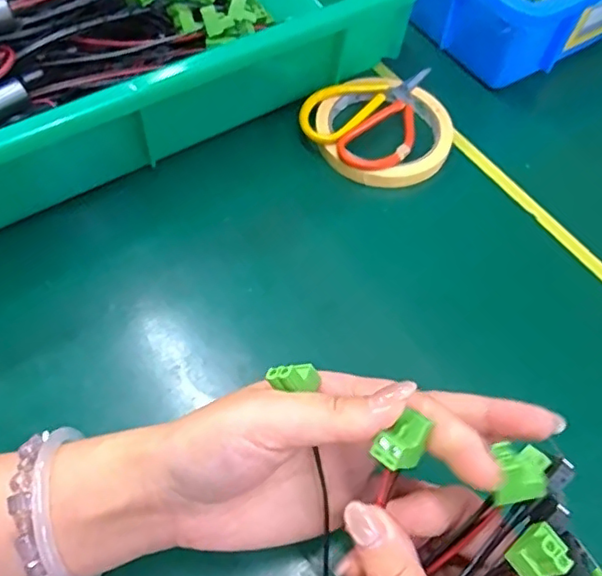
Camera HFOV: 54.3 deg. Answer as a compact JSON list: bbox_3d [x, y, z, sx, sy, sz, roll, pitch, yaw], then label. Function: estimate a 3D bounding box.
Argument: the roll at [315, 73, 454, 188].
[{"bbox_3d":[0.059,-0.110,0.411,0.092,0.021,0.094,1,59,-2],"label":"roll"}]

